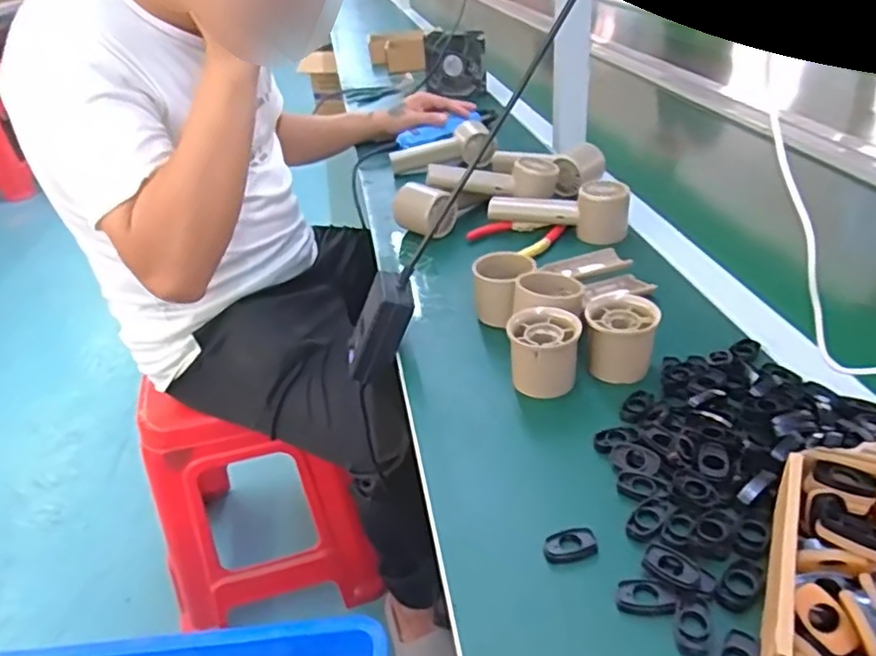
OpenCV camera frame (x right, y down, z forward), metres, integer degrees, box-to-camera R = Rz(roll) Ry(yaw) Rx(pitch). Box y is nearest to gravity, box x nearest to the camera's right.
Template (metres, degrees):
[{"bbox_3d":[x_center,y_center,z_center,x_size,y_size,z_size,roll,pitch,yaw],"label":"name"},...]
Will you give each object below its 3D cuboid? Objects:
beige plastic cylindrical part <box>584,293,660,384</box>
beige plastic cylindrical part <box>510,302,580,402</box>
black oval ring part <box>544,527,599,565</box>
[{"bbox_3d":[0.149,0.011,0.536,0.056,0.059,0.050,7,35,17],"label":"beige plastic cylindrical part"},{"bbox_3d":[0.086,0.024,0.525,0.053,0.067,0.050,-1,33,4],"label":"beige plastic cylindrical part"},{"bbox_3d":[0.082,0.134,0.401,0.032,0.010,0.019,-13,34,-13],"label":"black oval ring part"}]

